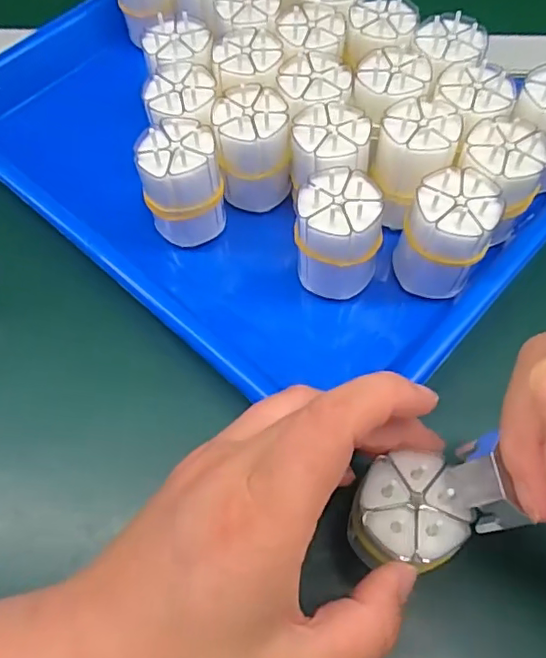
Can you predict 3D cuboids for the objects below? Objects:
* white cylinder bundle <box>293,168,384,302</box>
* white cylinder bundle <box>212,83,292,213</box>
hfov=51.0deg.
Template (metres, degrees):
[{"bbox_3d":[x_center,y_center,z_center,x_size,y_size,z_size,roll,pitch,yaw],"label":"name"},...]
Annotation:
[{"bbox_3d":[0.031,-0.045,0.278,0.042,0.058,0.043,9,62,7],"label":"white cylinder bundle"},{"bbox_3d":[-0.010,-0.095,0.307,0.036,0.055,0.035,-5,61,0],"label":"white cylinder bundle"}]

